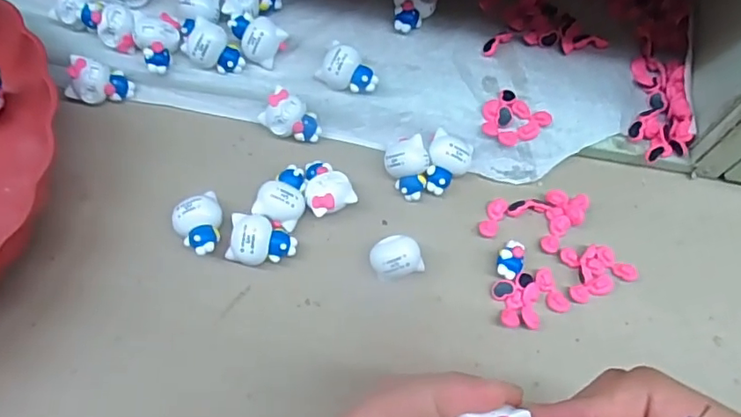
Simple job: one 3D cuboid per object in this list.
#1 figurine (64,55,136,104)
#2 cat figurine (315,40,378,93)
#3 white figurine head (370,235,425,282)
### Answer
[{"bbox_3d":[-0.160,-0.074,0.327,0.031,0.022,0.022,11,68,3],"label":"figurine"},{"bbox_3d":[-0.013,-0.078,0.323,0.033,0.020,0.022,37,71,13],"label":"cat figurine"},{"bbox_3d":[0.013,0.027,0.293,0.026,0.018,0.023,-20,69,-10],"label":"white figurine head"}]

